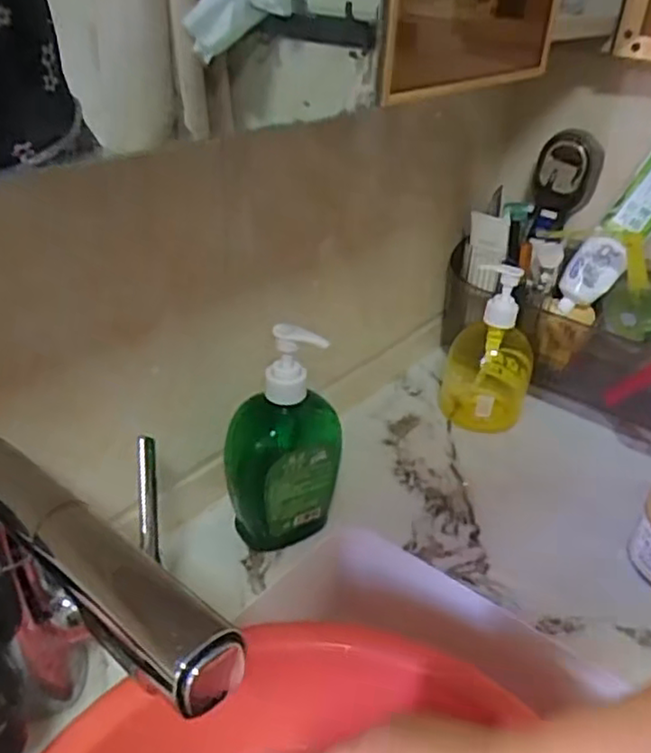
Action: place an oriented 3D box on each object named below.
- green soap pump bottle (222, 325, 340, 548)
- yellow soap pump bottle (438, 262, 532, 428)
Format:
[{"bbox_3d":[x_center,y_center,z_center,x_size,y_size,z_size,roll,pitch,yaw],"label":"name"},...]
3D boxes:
[{"bbox_3d":[-0.031,0.049,0.506,0.085,0.181,0.052,4,33,-2],"label":"green soap pump bottle"},{"bbox_3d":[0.167,-0.027,0.670,0.086,0.164,0.077,17,34,17],"label":"yellow soap pump bottle"}]

